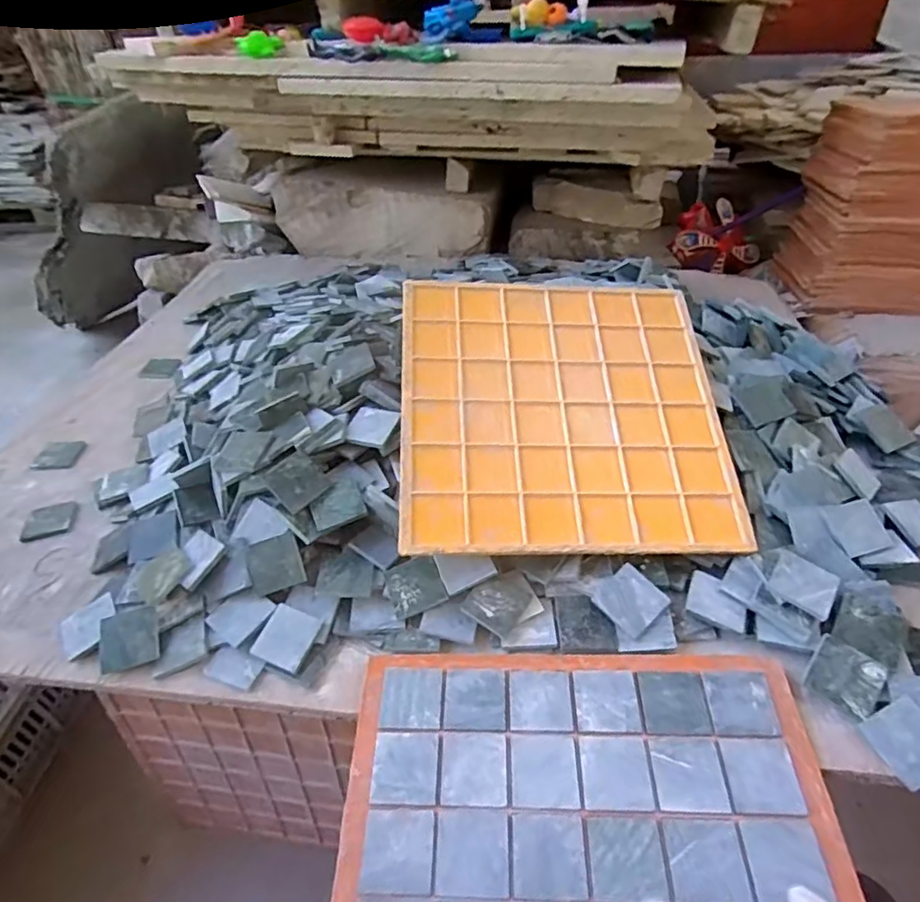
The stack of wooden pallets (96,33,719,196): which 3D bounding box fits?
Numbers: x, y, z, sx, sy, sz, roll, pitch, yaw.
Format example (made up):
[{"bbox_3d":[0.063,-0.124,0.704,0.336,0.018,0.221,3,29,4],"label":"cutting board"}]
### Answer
[{"bbox_3d":[-0.062,-0.584,1.011,0.968,0.219,0.321,8,42,12],"label":"stack of wooden pallets"}]

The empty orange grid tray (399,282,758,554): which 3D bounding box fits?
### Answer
[{"bbox_3d":[0.104,-0.049,0.597,0.321,0.007,0.307,0,63,-3],"label":"empty orange grid tray"}]

